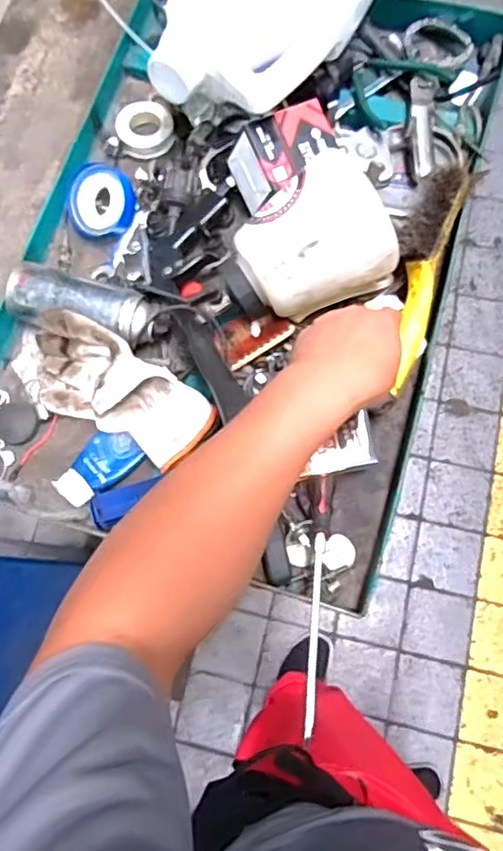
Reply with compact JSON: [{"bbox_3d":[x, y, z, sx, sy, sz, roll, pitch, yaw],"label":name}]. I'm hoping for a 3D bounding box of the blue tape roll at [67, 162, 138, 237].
[{"bbox_3d":[-0.163,-0.245,0.654,0.082,0.045,0.082,8,107,28],"label":"blue tape roll"}]

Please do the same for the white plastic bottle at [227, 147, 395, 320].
[{"bbox_3d":[0.051,-0.167,0.544,0.156,0.092,0.103,-21,76,-3],"label":"white plastic bottle"}]

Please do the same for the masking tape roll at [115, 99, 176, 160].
[{"bbox_3d":[-0.122,-0.344,0.688,0.064,0.025,0.060,-1,76,3],"label":"masking tape roll"}]

